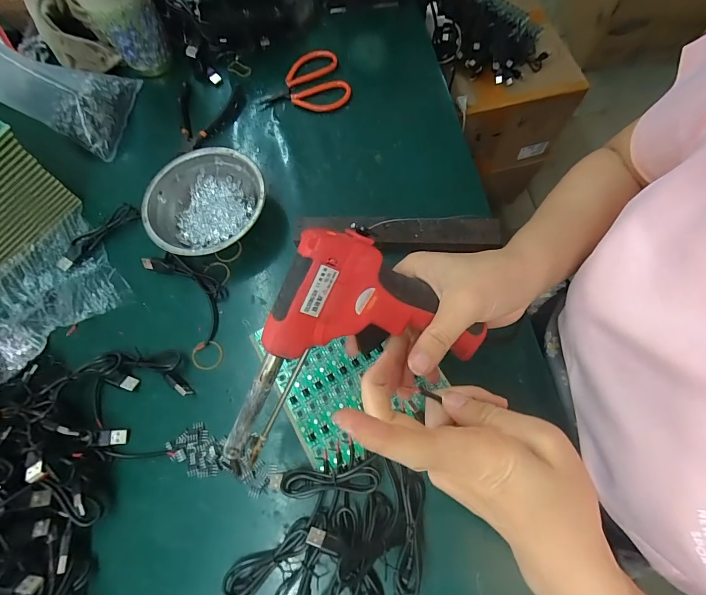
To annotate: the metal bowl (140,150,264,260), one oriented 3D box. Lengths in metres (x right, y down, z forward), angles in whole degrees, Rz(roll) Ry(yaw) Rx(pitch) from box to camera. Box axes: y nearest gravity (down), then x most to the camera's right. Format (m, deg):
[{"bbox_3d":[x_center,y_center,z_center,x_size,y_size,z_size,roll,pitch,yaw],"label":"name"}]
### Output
[{"bbox_3d":[-0.153,-0.097,0.387,0.123,0.040,0.120,-1,70,3],"label":"metal bowl"}]

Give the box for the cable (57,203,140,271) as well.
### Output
[{"bbox_3d":[-0.281,-0.069,0.393,0.095,0.009,0.028,-39,73,-10],"label":"cable"}]

